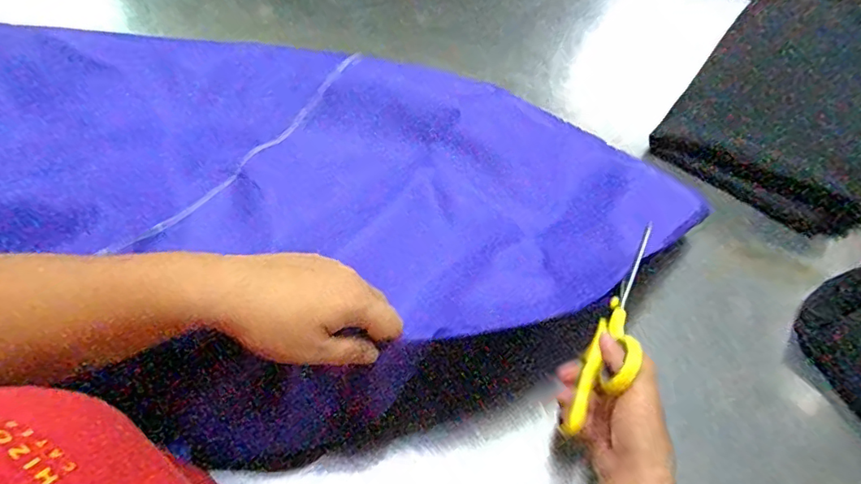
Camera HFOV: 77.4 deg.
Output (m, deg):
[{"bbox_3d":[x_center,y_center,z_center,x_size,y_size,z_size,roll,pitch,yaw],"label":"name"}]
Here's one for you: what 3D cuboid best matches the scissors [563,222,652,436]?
[{"bbox_3d":[0.154,0.057,0.436,0.024,0.087,0.190,21,62,10],"label":"scissors"}]

